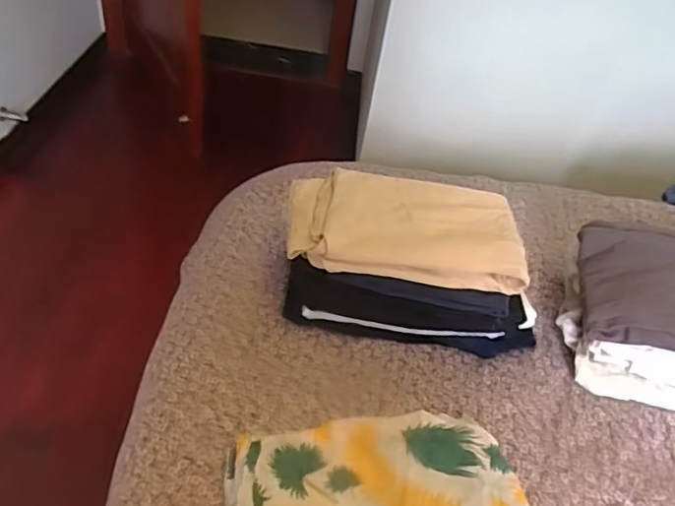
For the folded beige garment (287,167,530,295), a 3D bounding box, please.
[{"bbox_3d":[0.083,-0.040,0.706,0.282,0.048,0.166,8,42,-3],"label":"folded beige garment"}]

